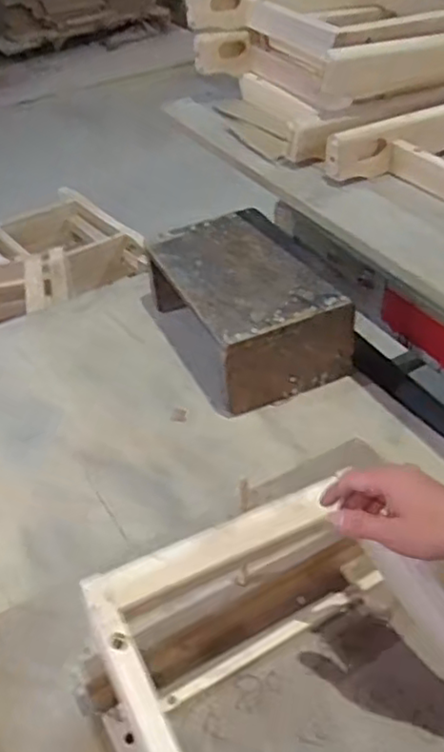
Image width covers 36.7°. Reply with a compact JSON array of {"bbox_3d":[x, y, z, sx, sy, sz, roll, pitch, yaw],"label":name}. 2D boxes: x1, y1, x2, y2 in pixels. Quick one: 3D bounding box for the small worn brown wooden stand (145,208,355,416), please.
[{"bbox_3d":[0.034,-0.111,1.064,0.210,0.150,0.313,-19,45,-18],"label":"small worn brown wooden stand"}]

